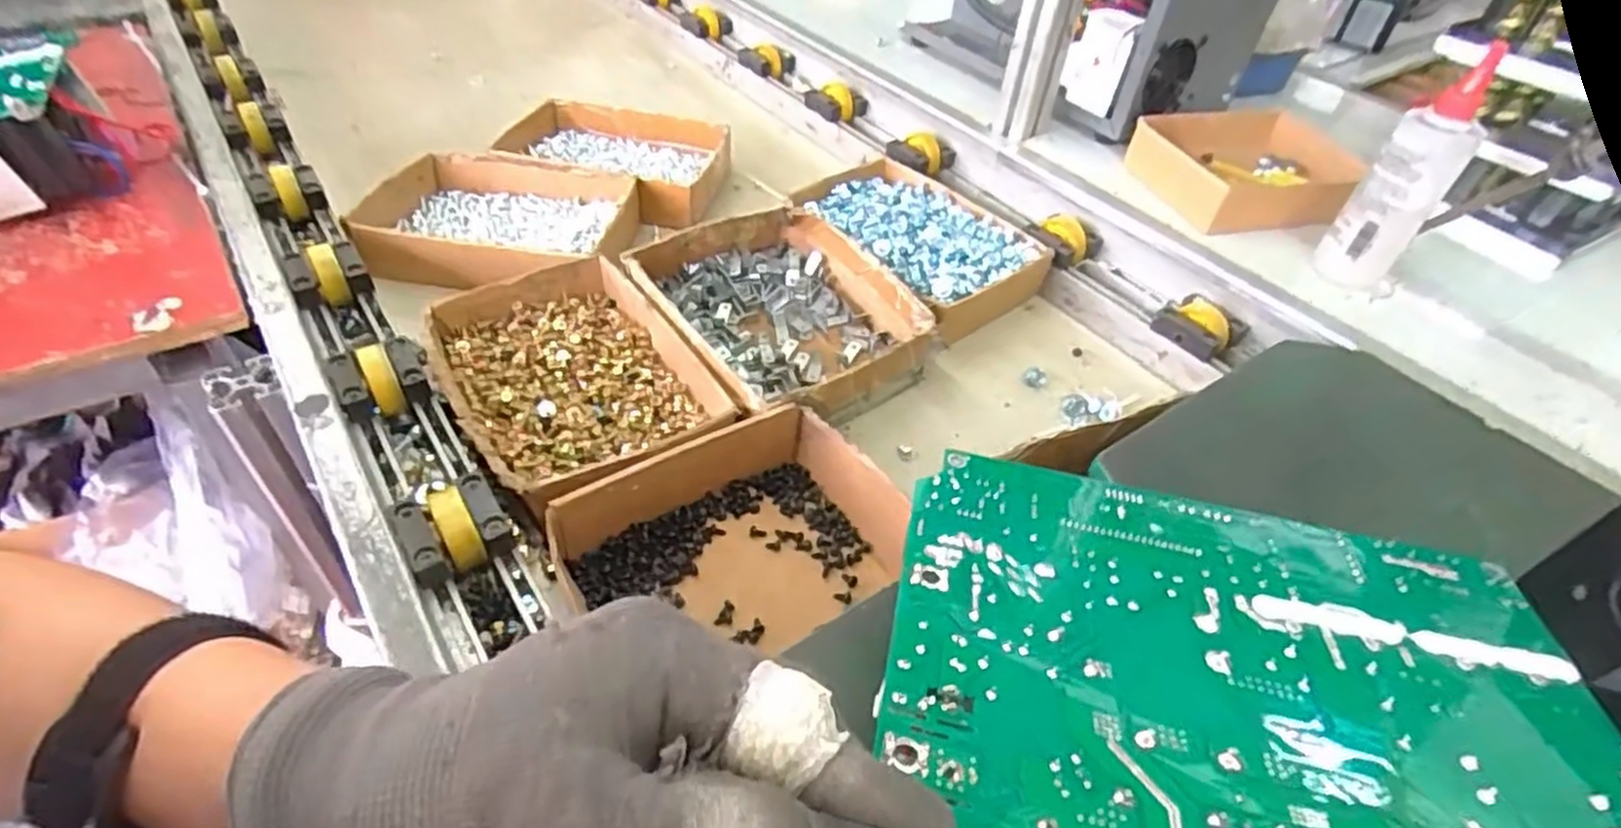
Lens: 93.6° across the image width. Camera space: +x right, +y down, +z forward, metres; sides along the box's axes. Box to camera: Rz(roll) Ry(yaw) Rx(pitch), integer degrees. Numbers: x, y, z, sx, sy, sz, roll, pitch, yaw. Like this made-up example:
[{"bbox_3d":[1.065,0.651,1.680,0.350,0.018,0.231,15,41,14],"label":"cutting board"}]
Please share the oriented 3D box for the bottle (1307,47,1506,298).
[{"bbox_3d":[0.443,-0.170,0.568,0.042,0.170,0.045,-10,47,-16],"label":"bottle"}]

